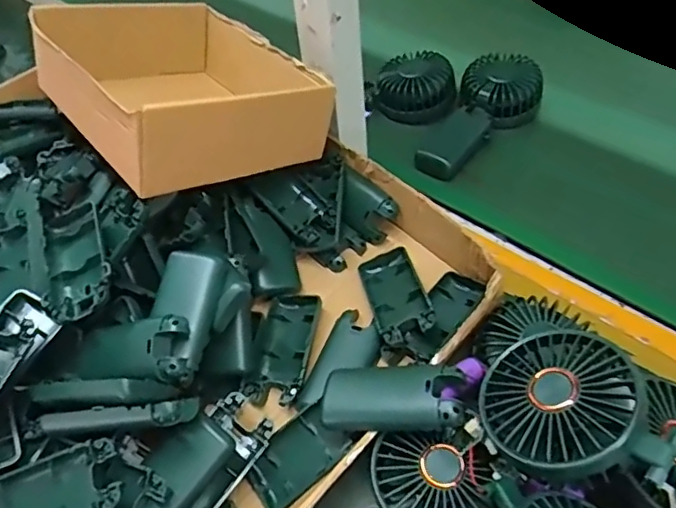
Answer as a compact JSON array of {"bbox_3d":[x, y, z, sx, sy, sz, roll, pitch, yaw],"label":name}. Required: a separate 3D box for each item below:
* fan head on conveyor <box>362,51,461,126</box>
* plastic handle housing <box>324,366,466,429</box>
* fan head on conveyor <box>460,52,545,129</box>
[{"bbox_3d":[0.088,-0.191,0.647,0.098,0.043,0.072,19,54,21],"label":"fan head on conveyor"},{"bbox_3d":[0.035,0.091,0.365,0.088,0.013,0.038,-7,47,21],"label":"plastic handle housing"},{"bbox_3d":[0.181,-0.181,0.627,0.084,0.046,0.077,6,51,12],"label":"fan head on conveyor"}]

